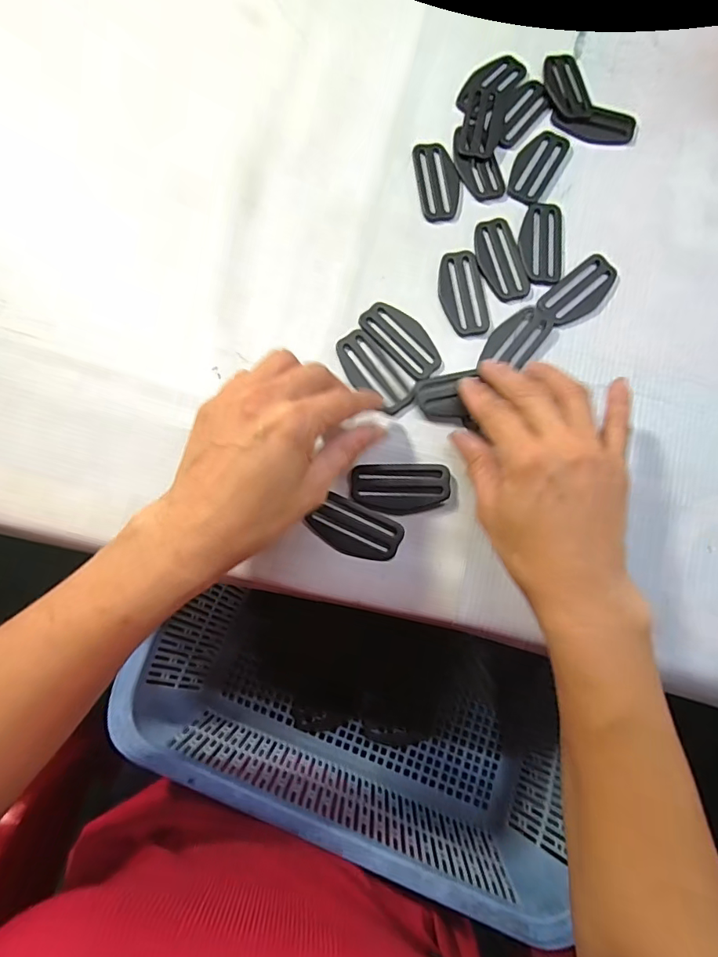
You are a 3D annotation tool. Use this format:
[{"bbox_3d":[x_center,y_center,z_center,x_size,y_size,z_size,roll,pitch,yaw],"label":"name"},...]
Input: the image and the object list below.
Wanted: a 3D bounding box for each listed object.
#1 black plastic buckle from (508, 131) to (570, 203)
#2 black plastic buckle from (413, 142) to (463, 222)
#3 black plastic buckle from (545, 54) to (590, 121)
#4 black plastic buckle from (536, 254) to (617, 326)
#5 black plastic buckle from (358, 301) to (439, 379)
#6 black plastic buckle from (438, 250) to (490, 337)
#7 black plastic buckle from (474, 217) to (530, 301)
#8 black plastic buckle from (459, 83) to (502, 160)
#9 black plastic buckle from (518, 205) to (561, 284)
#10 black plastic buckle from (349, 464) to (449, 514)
[{"bbox_3d":[0.125,-0.220,0.345,0.027,0.004,0.059,31,80,5],"label":"black plastic buckle"},{"bbox_3d":[0.056,-0.207,0.341,0.029,0.004,0.061,-5,79,-2],"label":"black plastic buckle"},{"bbox_3d":[0.151,-0.285,0.356,0.029,0.004,0.057,-10,79,-3],"label":"black plastic buckle"},{"bbox_3d":[0.147,-0.124,0.326,0.063,0.004,0.029,-40,82,-8],"label":"black plastic buckle"},{"bbox_3d":[0.029,-0.091,0.318,0.027,0.004,0.059,-44,82,-9],"label":"black plastic buckle"},{"bbox_3d":[0.069,-0.123,0.325,0.029,0.004,0.059,-7,79,-2],"label":"black plastic buckle"},{"bbox_3d":[0.096,-0.148,0.331,0.029,0.004,0.060,-12,79,-3],"label":"black plastic buckle"},{"bbox_3d":[0.088,-0.255,0.349,0.026,0.004,0.059,11,79,1],"label":"black plastic buckle"},{"bbox_3d":[0.124,-0.161,0.333,0.028,0.004,0.060,4,78,0],"label":"black plastic buckle"},{"bbox_3d":[0.025,0.006,0.298,0.058,0.004,0.030,0,78,-1],"label":"black plastic buckle"}]

